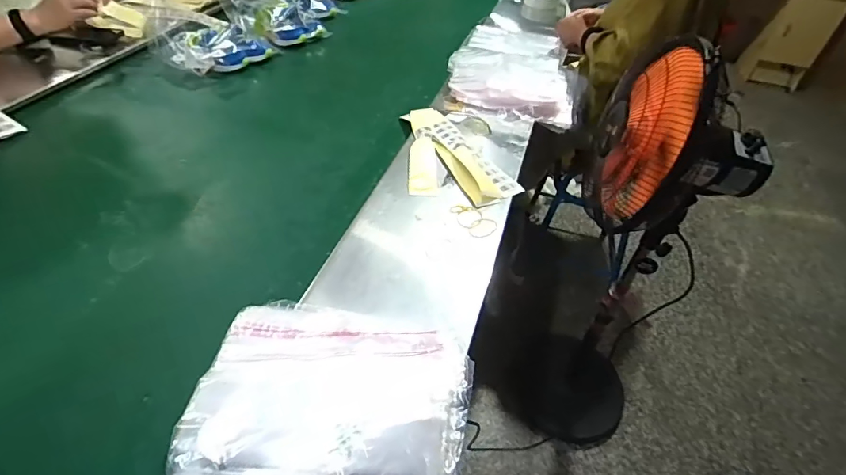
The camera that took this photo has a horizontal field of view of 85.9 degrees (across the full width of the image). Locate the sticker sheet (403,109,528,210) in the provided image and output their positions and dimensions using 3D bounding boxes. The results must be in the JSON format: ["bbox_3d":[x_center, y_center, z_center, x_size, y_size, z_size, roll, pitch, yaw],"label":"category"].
[{"bbox_3d":[0.022,-0.170,0.905,0.182,0.027,0.340,-20,48,-22],"label":"sticker sheet"}]

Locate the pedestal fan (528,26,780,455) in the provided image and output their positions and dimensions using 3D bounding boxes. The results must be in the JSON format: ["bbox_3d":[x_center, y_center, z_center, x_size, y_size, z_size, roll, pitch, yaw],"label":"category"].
[{"bbox_3d":[0.452,0.107,1.037,0.315,1.033,0.353,32,50,23],"label":"pedestal fan"}]

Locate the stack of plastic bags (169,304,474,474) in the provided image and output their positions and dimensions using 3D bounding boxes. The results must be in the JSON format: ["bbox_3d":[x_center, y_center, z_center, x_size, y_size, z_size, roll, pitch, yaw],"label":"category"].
[{"bbox_3d":[-0.095,0.159,0.510,0.292,0.052,0.209,6,43,3],"label":"stack of plastic bags"}]

